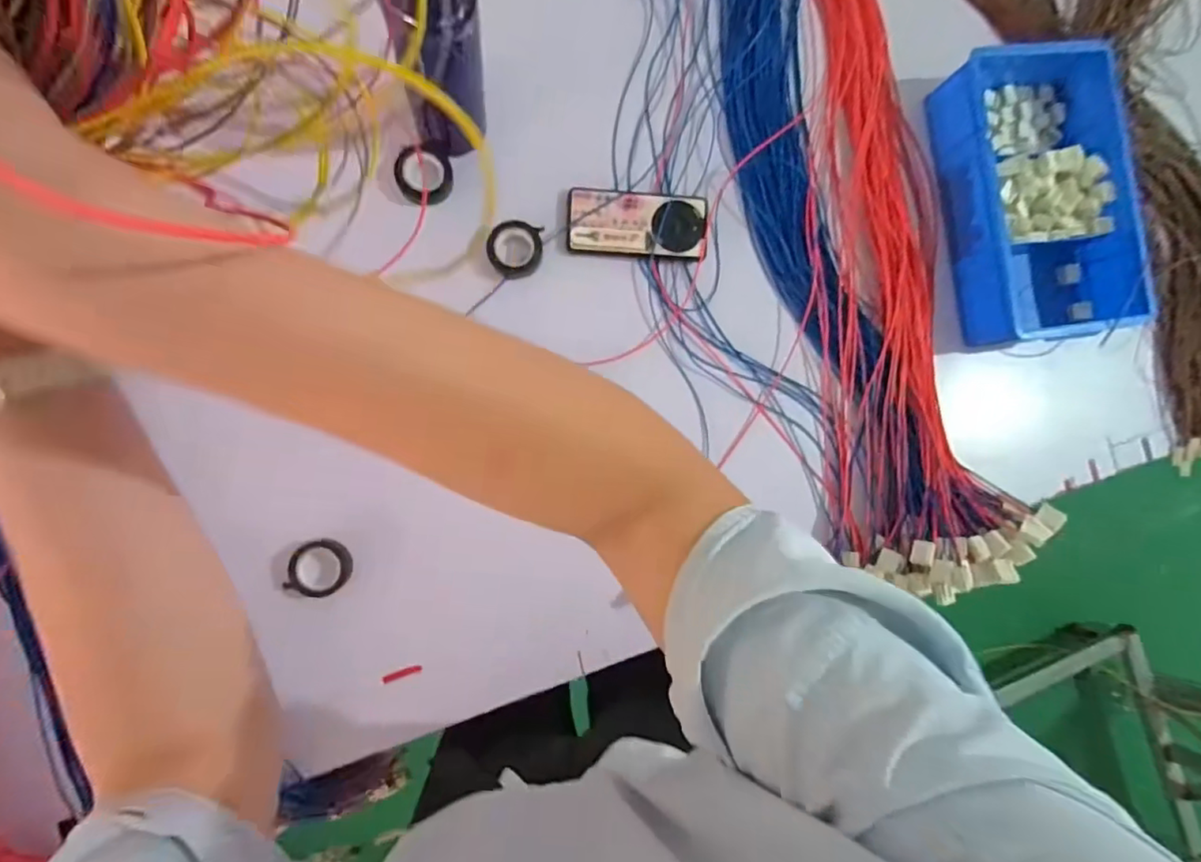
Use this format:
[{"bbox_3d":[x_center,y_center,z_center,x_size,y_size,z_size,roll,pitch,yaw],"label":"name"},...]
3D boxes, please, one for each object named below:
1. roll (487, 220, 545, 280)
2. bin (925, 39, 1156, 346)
[{"bbox_3d":[-0.097,-0.206,0.646,0.060,0.021,0.062,0,88,-9],"label":"roll"},{"bbox_3d":[0.538,-0.290,0.699,0.200,0.074,0.344,-8,89,-9],"label":"bin"}]

